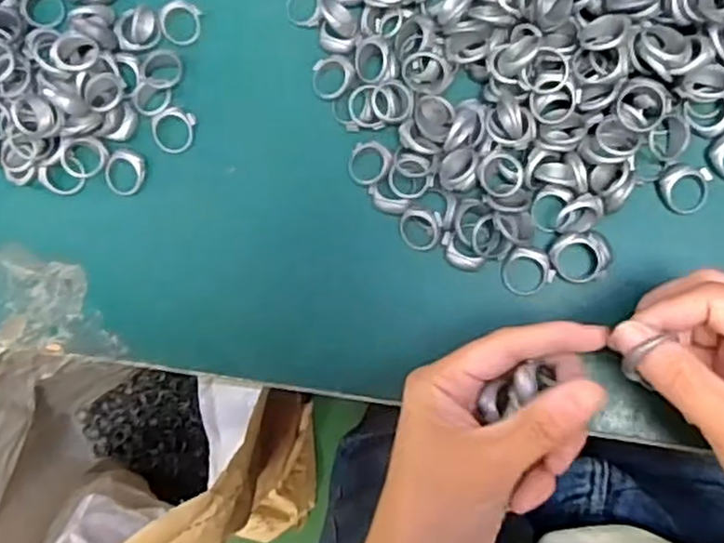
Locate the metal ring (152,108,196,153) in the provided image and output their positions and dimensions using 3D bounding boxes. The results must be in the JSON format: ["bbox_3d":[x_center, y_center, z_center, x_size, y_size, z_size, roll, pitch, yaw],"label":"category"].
[{"bbox_3d":[-0.100,-0.074,0.383,0.022,0.006,0.023,0,88,10],"label":"metal ring"}]

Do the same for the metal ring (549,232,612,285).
[{"bbox_3d":[0.104,-0.007,0.345,0.028,0.011,0.024,-16,85,8],"label":"metal ring"}]

